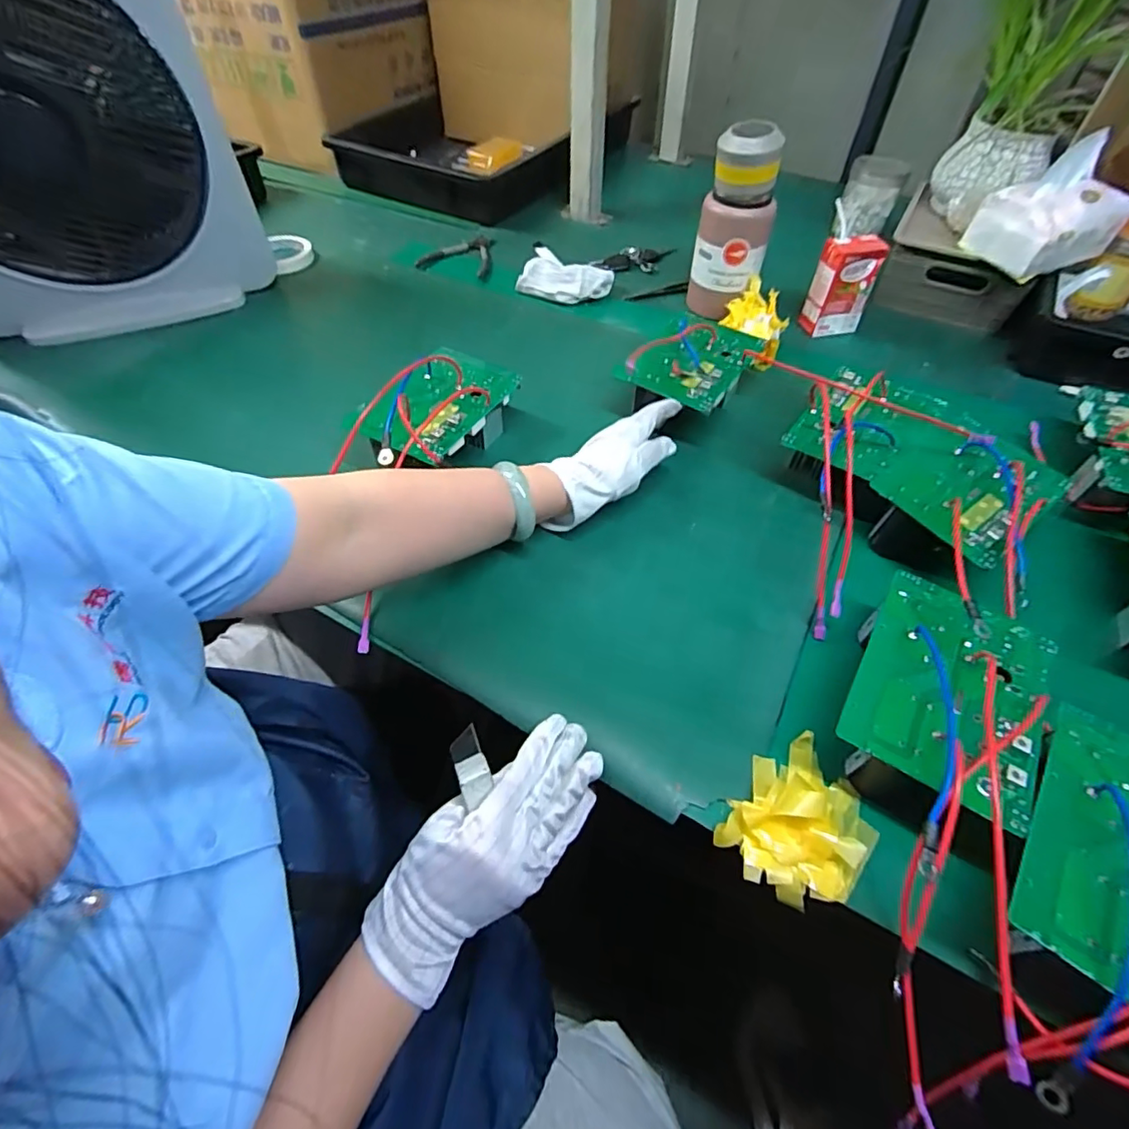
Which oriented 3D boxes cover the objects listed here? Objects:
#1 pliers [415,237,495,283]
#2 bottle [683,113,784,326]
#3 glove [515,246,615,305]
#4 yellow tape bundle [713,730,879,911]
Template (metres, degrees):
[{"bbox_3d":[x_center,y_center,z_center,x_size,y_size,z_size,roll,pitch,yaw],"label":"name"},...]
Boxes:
[{"bbox_3d":[-0.154,-0.484,0.870,0.111,0.014,0.129,11,53,9],"label":"pliers"},{"bbox_3d":[0.211,-0.420,0.703,0.087,0.200,0.069,12,53,9],"label":"bottle"},{"bbox_3d":[0.000,-0.402,0.795,0.125,0.033,0.078,21,55,16],"label":"glove"},{"bbox_3d":[0.157,0.161,0.360,0.080,0.034,0.103,36,60,25],"label":"yellow tape bundle"}]

